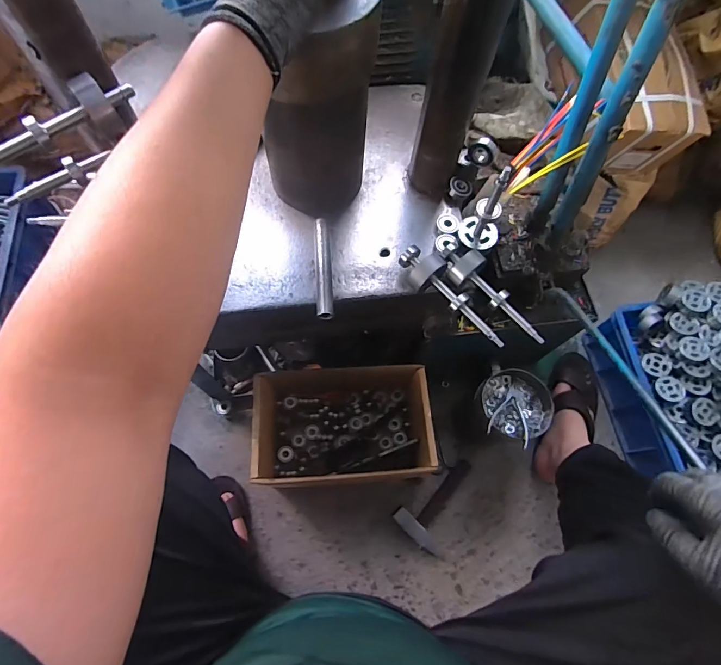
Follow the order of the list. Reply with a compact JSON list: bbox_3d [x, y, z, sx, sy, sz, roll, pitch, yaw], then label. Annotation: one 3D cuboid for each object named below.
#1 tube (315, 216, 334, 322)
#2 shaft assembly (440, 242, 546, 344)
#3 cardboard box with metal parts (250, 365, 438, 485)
[{"bbox_3d":[-0.048,-0.084,0.537,0.021,0.017,0.143,-3,68,-4],"label":"tube"},{"bbox_3d":[0.158,-0.047,0.507,0.041,0.031,0.160,-34,74,-15],"label":"shaft assembly"},{"bbox_3d":[-0.034,0.184,0.798,0.307,0.178,0.192,-2,68,-4],"label":"cardboard box with metal parts"}]

